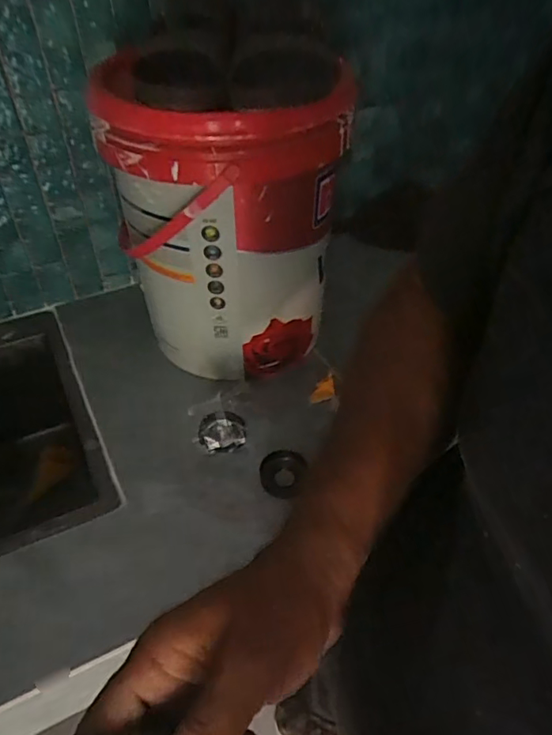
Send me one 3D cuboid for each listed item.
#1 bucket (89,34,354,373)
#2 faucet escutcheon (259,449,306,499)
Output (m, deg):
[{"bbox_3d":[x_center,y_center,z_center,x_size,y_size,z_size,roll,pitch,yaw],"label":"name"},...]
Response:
[{"bbox_3d":[-0.056,-0.222,0.746,0.272,0.396,0.303,1,43,2],"label":"bucket"},{"bbox_3d":[0.008,0.129,0.672,0.053,0.018,0.063,23,48,23],"label":"faucet escutcheon"}]

